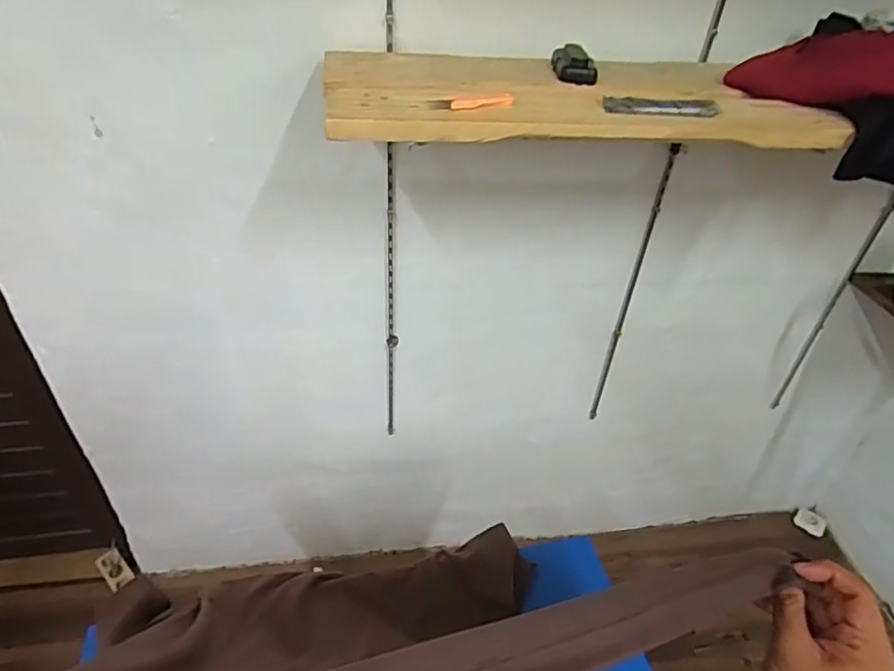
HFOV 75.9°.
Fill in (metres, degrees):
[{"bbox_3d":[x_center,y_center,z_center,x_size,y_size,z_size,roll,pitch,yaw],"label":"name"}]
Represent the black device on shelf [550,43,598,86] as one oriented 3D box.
[{"bbox_3d":[0.174,-0.372,0.783,0.057,0.030,0.090,6,39,3],"label":"black device on shelf"}]

